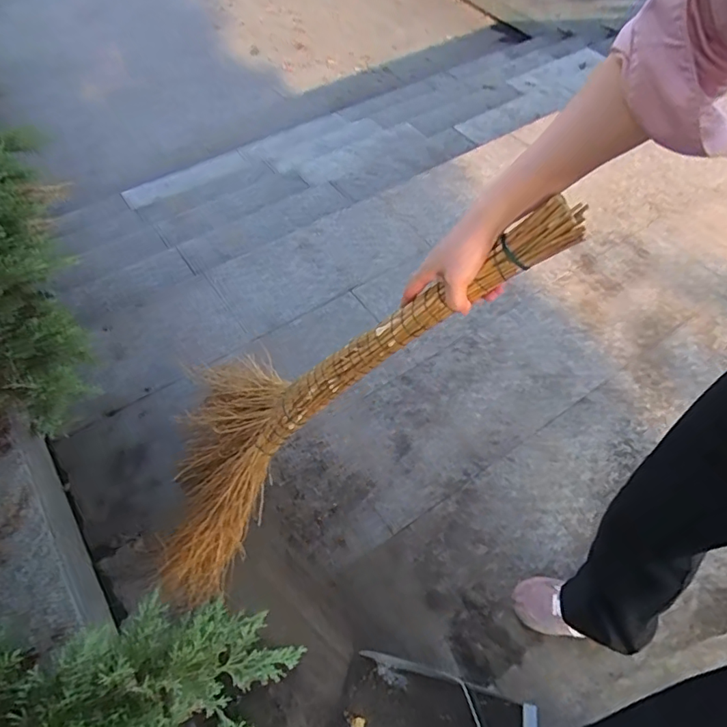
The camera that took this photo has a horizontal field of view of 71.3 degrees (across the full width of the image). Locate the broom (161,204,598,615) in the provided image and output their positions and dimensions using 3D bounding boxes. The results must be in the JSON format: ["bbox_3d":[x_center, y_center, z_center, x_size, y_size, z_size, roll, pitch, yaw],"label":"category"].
[{"bbox_3d":[-0.100,0.041,0.738,0.089,0.860,0.349,18,44,-37],"label":"broom"}]

